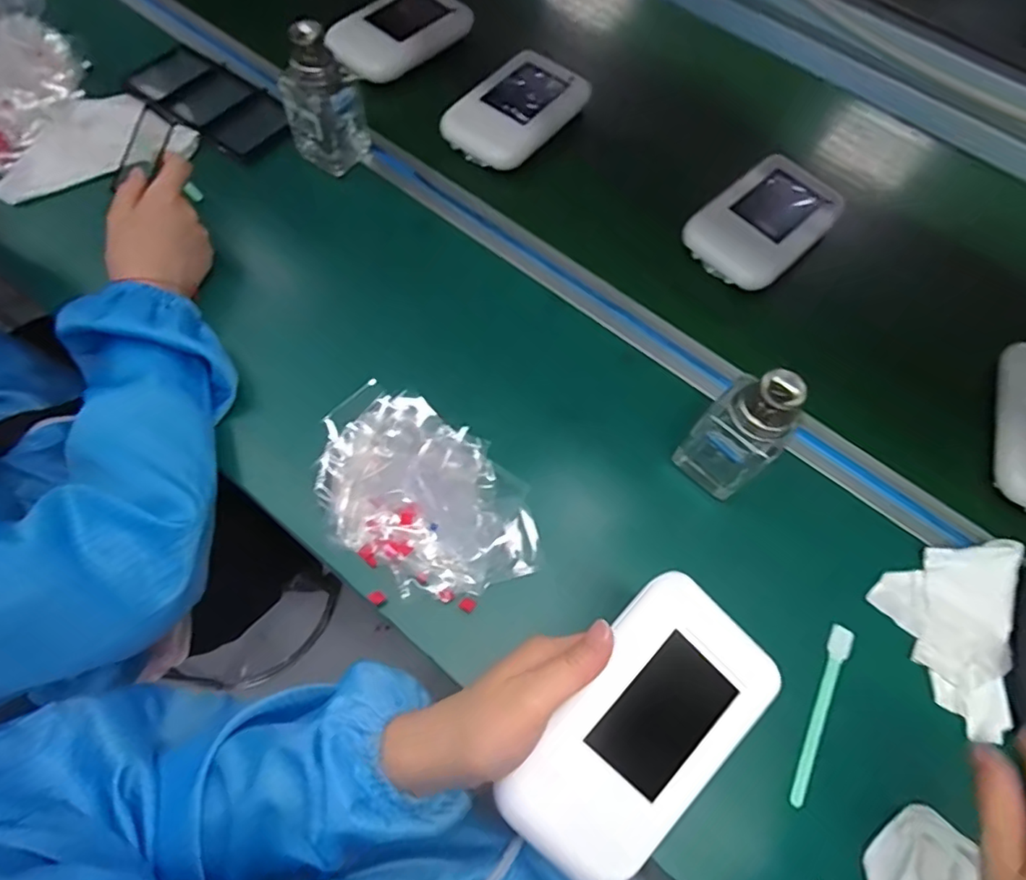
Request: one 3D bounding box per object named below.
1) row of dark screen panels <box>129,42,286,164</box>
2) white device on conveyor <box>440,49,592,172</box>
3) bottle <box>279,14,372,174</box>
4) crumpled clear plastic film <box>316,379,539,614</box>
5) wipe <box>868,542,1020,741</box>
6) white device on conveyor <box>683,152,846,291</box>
[{"bbox_3d":[-0.318,-0.356,0.594,0.187,0.015,0.096,38,72,12],"label":"row of dark screen panels"},{"bbox_3d":[0.005,-0.348,0.598,0.090,0.035,0.163,39,69,8],"label":"white device on conveyor"},{"bbox_3d":[-0.174,-0.314,0.529,0.058,0.119,0.059,1,68,-2],"label":"bottle"},{"bbox_3d":[-0.065,0.041,0.414,0.173,0.030,0.115,36,71,11],"label":"crumpled clear plastic film"},{"bbox_3d":[0.331,0.134,0.401,0.103,0.016,0.113,-21,71,-10],"label":"wipe"},{"bbox_3d":[0.242,-0.211,0.544,0.156,0.024,0.094,-42,76,-17],"label":"white device on conveyor"}]

